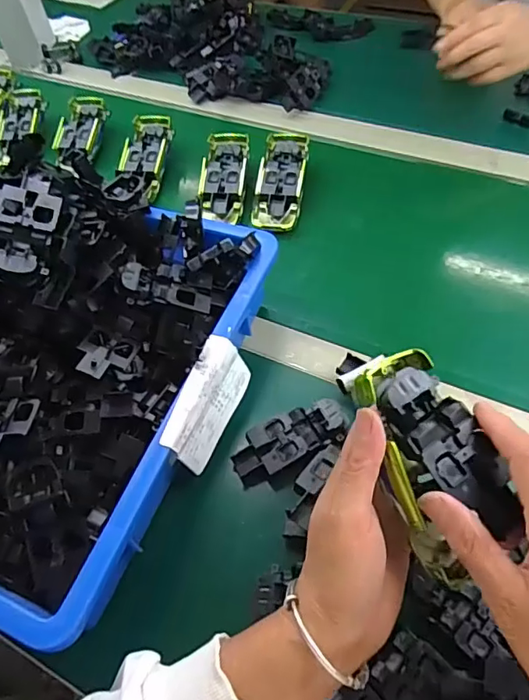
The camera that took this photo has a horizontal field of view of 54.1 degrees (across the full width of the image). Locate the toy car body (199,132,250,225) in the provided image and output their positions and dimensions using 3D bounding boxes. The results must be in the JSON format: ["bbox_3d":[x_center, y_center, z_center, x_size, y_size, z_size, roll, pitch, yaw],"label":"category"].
[{"bbox_3d":[-0.049,-0.215,0.636,0.056,0.023,0.126,1,72,6],"label":"toy car body"}]

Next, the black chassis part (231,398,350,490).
[{"bbox_3d":[0.020,0.076,0.436,0.102,0.020,0.042,-30,57,1],"label":"black chassis part"}]

